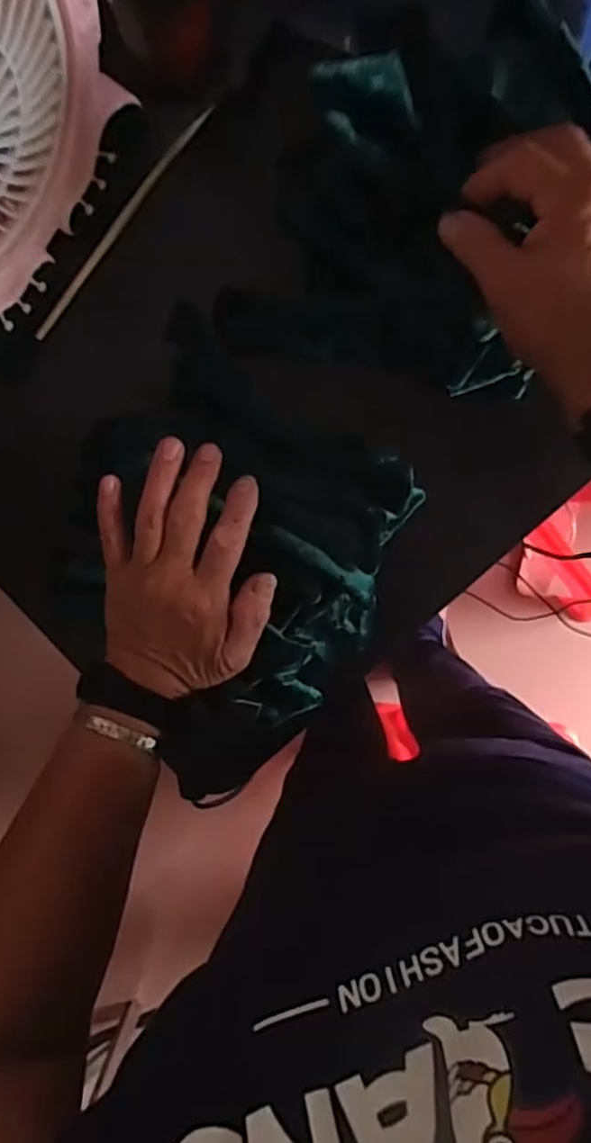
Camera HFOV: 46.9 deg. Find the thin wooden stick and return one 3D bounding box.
[{"bbox_3d":[-0.116,-0.235,0.458,0.009,0.011,0.188,39,96,-3],"label":"thin wooden stick"}]

